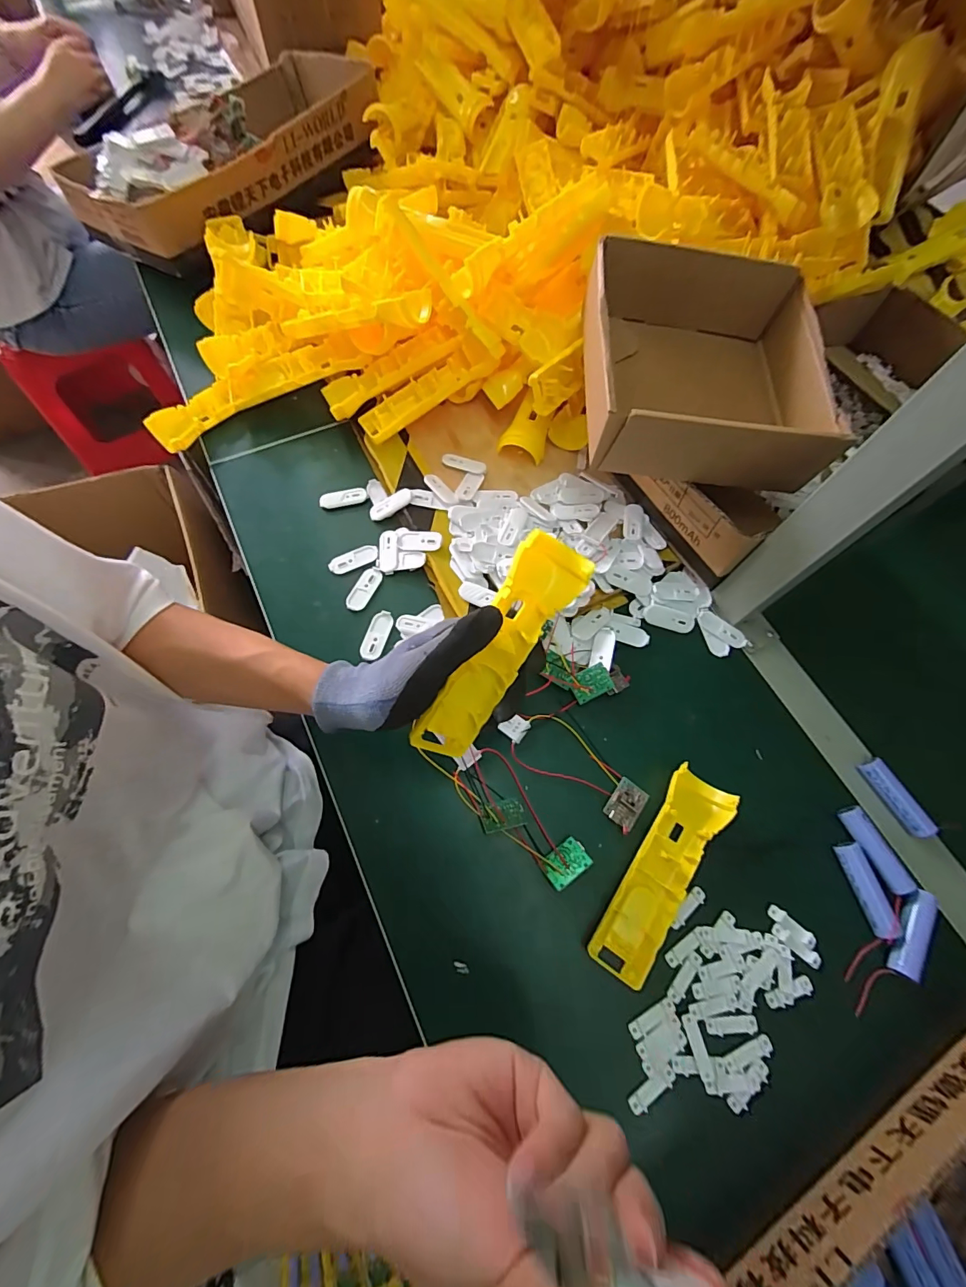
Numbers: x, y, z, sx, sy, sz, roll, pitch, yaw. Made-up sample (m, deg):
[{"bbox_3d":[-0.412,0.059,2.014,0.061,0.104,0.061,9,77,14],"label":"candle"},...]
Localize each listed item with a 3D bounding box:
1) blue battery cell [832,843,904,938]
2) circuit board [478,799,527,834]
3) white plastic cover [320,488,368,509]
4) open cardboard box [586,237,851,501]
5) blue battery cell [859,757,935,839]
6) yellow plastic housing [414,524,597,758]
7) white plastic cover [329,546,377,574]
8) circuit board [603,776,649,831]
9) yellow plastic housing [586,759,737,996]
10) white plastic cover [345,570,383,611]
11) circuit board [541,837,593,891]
[{"bbox_3d":[0.300,0.192,0.362,0.018,0.016,0.065,-8,68,-7],"label":"blue battery cell"},{"bbox_3d":[0.016,0.138,0.370,0.035,0.004,0.025,-5,39,-18],"label":"circuit board"},{"bbox_3d":[-0.151,-0.157,0.499,0.050,0.006,0.018,-13,69,-8],"label":"white plastic cover"},{"bbox_3d":[0.192,-0.240,0.410,0.184,0.085,0.208,5,67,-1],"label":"open cardboard box"},{"bbox_3d":[0.350,0.132,0.393,0.020,0.019,0.066,-22,70,-12],"label":"blue battery cell"},{"bbox_3d":[0.008,0.009,0.297,0.039,0.033,0.162,34,105,11],"label":"yellow plastic housing"},{"bbox_3d":[-0.132,-0.085,0.470,0.050,0.004,0.021,-24,71,-12],"label":"white plastic cover"},{"bbox_3d":[0.120,0.134,0.387,0.026,0.010,0.036,36,70,11],"label":"circuit board"},{"bbox_3d":[0.140,0.177,0.361,0.049,0.024,0.161,34,70,10],"label":"yellow plastic housing"},{"bbox_3d":[-0.118,-0.054,0.457,0.020,0.004,0.049,23,68,6],"label":"white plastic cover"},{"bbox_3d":[0.065,0.172,0.363,0.035,0.006,0.027,-35,46,-11],"label":"circuit board"}]

